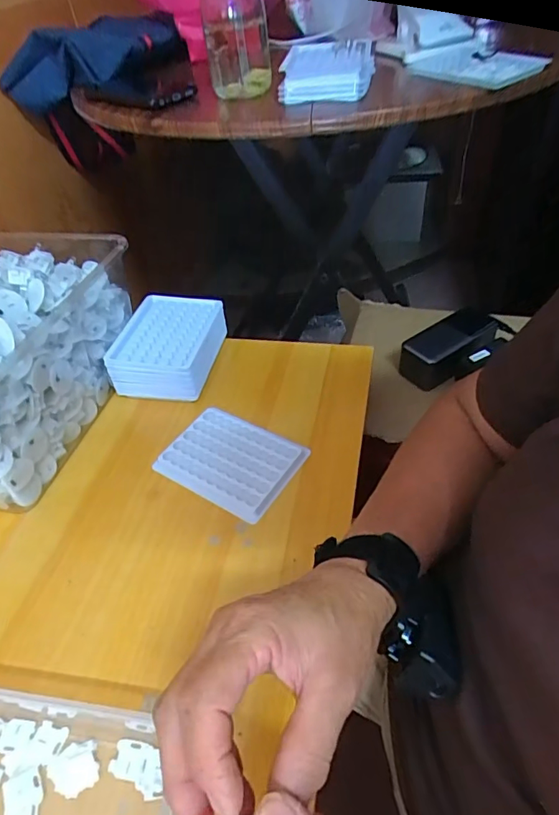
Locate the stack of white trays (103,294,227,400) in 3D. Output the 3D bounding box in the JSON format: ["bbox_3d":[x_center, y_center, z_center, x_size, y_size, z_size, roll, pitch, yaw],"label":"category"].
[{"bbox_3d":[-0.125,-0.073,0.568,0.103,0.056,0.130,4,45,11],"label":"stack of white trays"}]

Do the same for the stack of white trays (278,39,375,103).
[{"bbox_3d":[0.059,-0.398,0.570,0.104,0.035,0.134,7,46,14],"label":"stack of white trays"}]

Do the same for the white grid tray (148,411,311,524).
[{"bbox_3d":[-0.047,0.052,0.477,0.126,0.016,0.093,22,51,27],"label":"white grid tray"}]

